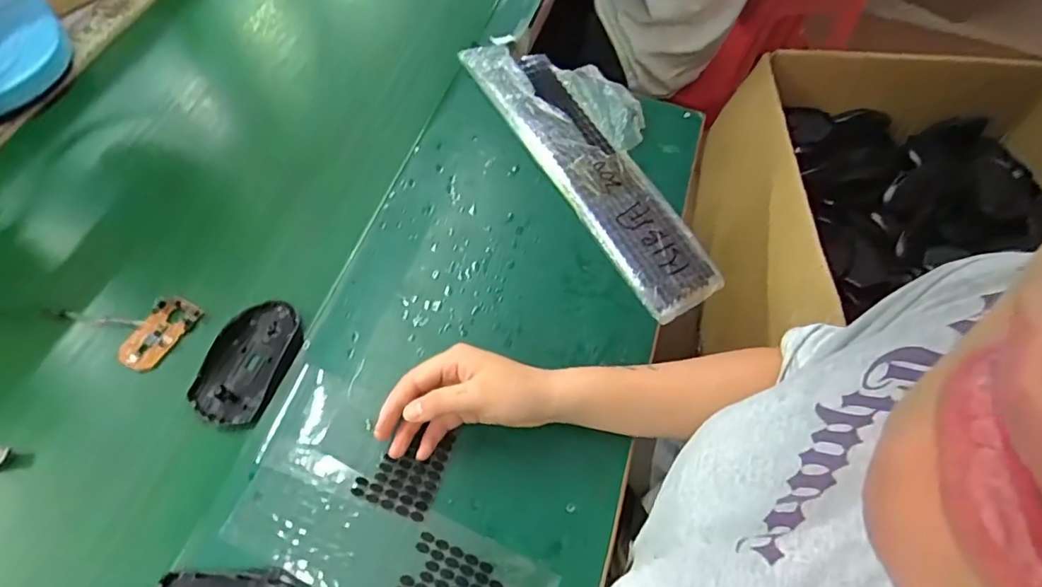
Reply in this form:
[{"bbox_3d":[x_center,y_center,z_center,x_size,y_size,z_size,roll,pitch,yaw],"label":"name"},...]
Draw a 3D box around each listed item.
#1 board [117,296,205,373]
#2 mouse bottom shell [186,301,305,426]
[{"bbox_3d":[-0.318,0.033,0.473,0.035,0.009,0.070,26,63,11],"label":"board"},{"bbox_3d":[-0.237,0.057,0.470,0.063,0.015,0.110,17,61,7],"label":"mouse bottom shell"}]

